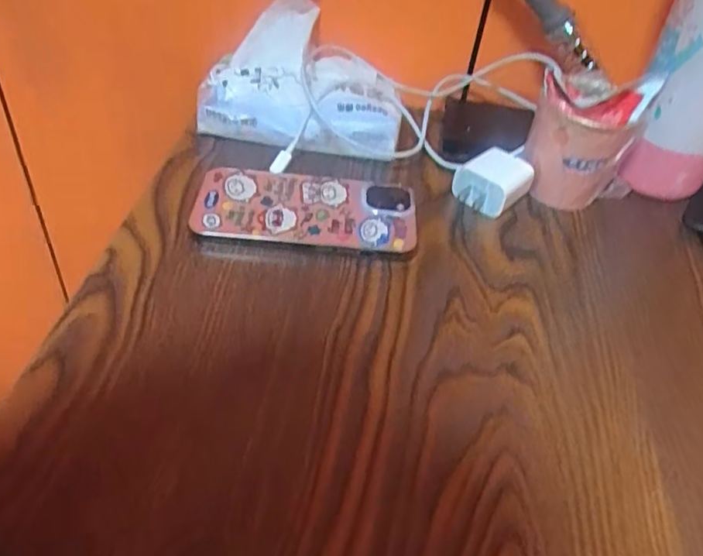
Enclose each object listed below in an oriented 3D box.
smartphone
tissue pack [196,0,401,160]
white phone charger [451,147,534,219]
[{"bbox_3d":[-0.029,-0.043,0.404,0.142,0.018,0.066,3,44,-5],"label":"smartphone"},{"bbox_3d":[-0.036,-0.152,0.466,0.154,0.073,0.097,10,44,2],"label":"tissue pack"},{"bbox_3d":[0.100,-0.067,0.433,0.038,0.030,0.048,37,51,26],"label":"white phone charger"}]

